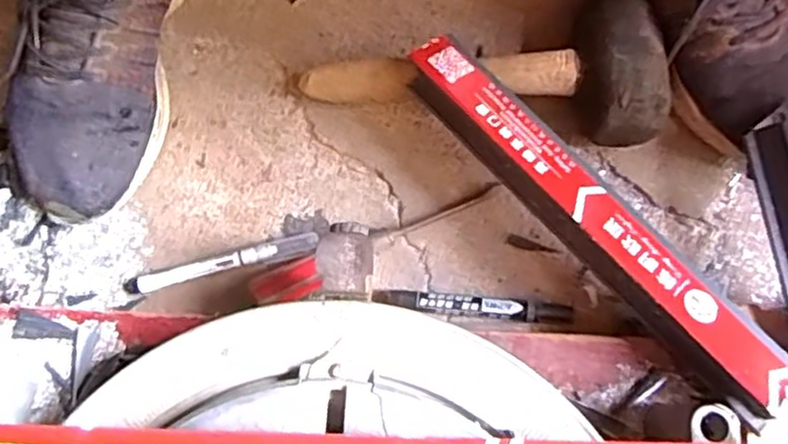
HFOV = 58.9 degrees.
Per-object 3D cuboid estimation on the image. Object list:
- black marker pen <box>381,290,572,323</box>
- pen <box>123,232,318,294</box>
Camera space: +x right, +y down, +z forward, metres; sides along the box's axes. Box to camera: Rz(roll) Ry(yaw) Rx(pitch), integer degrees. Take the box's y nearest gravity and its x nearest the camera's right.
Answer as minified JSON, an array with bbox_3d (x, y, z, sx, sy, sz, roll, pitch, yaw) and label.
[{"bbox_3d":[0.057,0.059,0.487,0.130,0.014,0.014,6,72,2],"label":"black marker pen"},{"bbox_3d":[-0.125,0.030,0.503,0.139,0.011,0.015,-14,73,-4],"label":"pen"}]

